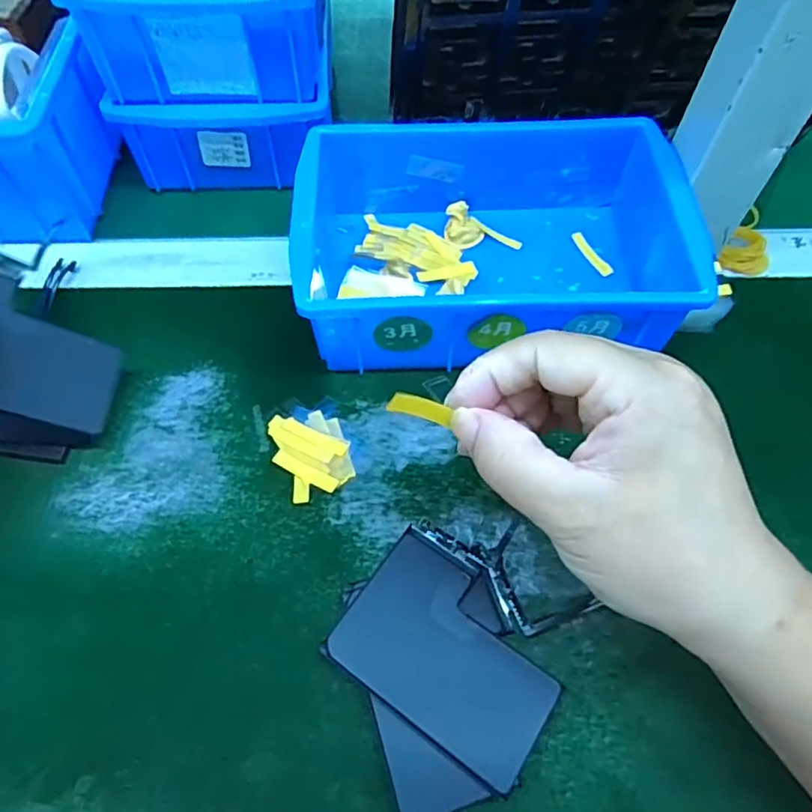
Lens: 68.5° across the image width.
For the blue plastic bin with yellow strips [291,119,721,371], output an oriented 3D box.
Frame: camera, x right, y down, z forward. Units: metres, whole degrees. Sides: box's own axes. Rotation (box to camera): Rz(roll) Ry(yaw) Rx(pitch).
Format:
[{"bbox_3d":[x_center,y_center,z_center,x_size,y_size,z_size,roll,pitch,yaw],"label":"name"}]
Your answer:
[{"bbox_3d":[0.042,-0.091,0.334,0.198,0.067,0.138,-2,58,-2],"label":"blue plastic bin with yellow strips"}]

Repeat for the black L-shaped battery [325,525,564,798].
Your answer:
[{"bbox_3d":[0.020,0.098,0.242,0.087,0.004,0.065,32,64,16],"label":"black L-shaped battery"}]

